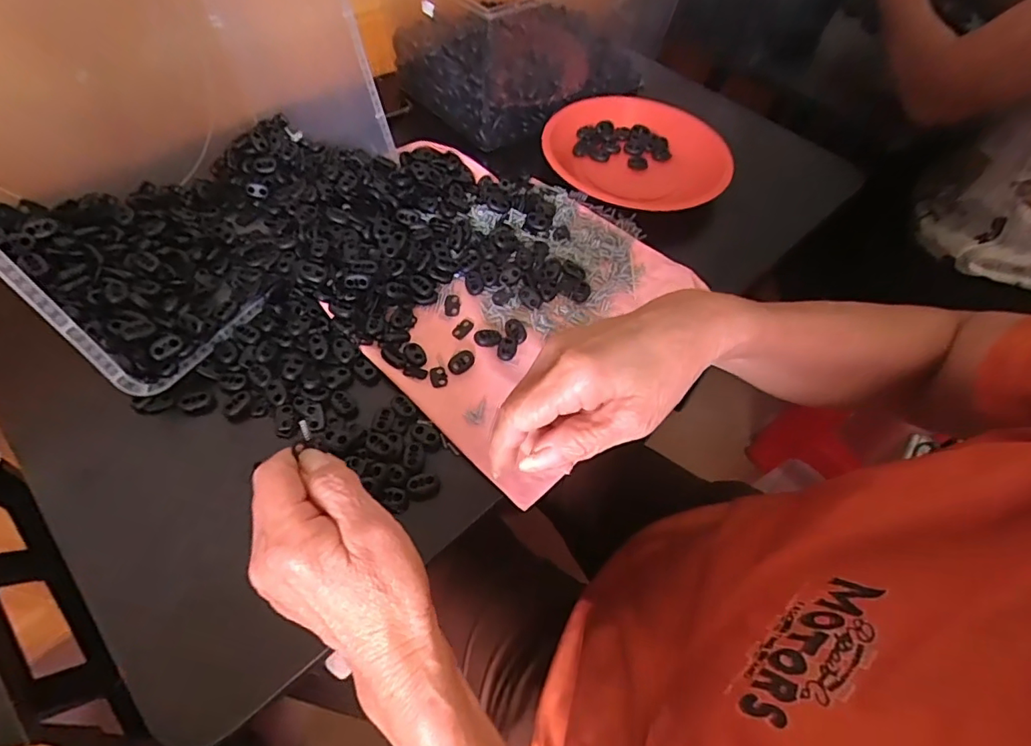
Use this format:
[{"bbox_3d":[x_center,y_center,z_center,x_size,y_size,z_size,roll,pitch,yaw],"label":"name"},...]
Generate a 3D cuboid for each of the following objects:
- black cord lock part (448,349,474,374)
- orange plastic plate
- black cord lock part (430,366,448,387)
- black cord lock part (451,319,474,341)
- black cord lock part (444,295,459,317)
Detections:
[{"bbox_3d":[-0.042,-0.009,0.407,0.015,0.005,0.022,38,60,20],"label":"black cord lock part"},{"bbox_3d":[0.128,-0.238,0.563,0.188,0.028,0.167,15,55,5],"label":"orange plastic plate"},{"bbox_3d":[-0.058,0.002,0.402,0.012,0.004,0.019,-8,56,-11],"label":"black cord lock part"},{"bbox_3d":[-0.043,-0.035,0.428,0.012,0.005,0.018,31,58,16],"label":"black cord lock part"},{"bbox_3d":[-0.052,-0.055,0.438,0.013,0.007,0.019,1,55,-5],"label":"black cord lock part"}]

